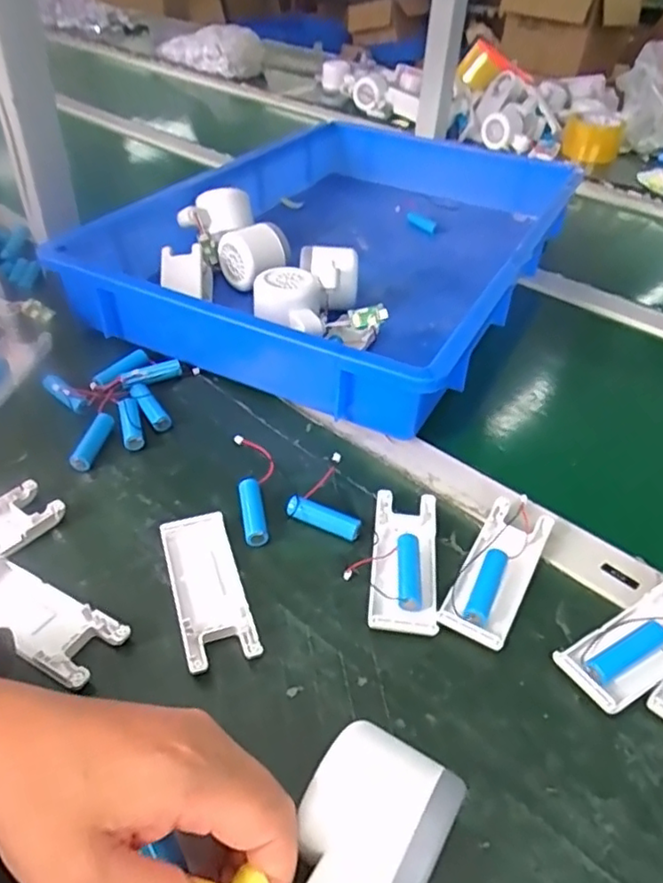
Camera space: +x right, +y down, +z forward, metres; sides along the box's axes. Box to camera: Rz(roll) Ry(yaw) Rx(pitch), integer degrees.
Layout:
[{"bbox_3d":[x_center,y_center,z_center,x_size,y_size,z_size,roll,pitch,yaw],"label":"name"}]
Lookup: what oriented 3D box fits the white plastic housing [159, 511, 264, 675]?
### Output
[{"bbox_3d":[-0.073,0.086,0.369,0.041,0.013,0.101,-12,43,-16],"label":"white plastic housing"}]

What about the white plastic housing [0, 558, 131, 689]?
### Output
[{"bbox_3d":[-0.166,0.099,0.348,0.103,0.013,0.039,21,44,20],"label":"white plastic housing"}]

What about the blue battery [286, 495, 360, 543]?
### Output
[{"bbox_3d":[-0.005,0.050,0.412,0.049,0.012,0.017,17,43,17],"label":"blue battery"}]

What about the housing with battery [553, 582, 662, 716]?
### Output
[{"bbox_3d":[0.179,0.113,0.355,0.105,0.021,0.041,-20,45,-23],"label":"housing with battery"}]

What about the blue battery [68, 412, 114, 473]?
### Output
[{"bbox_3d":[-0.176,-0.001,0.458,0.014,0.015,0.052,10,41,9],"label":"blue battery"}]

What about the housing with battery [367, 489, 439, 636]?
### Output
[{"bbox_3d":[0.045,0.073,0.389,0.040,0.011,0.100,5,41,3],"label":"housing with battery"}]

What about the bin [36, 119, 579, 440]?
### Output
[{"bbox_3d":[0.028,-0.223,0.679,0.359,0.089,0.553,22,44,21],"label":"bin"}]

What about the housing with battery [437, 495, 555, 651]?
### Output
[{"bbox_3d":[0.103,0.077,0.386,0.038,0.025,0.104,22,44,21],"label":"housing with battery"}]

